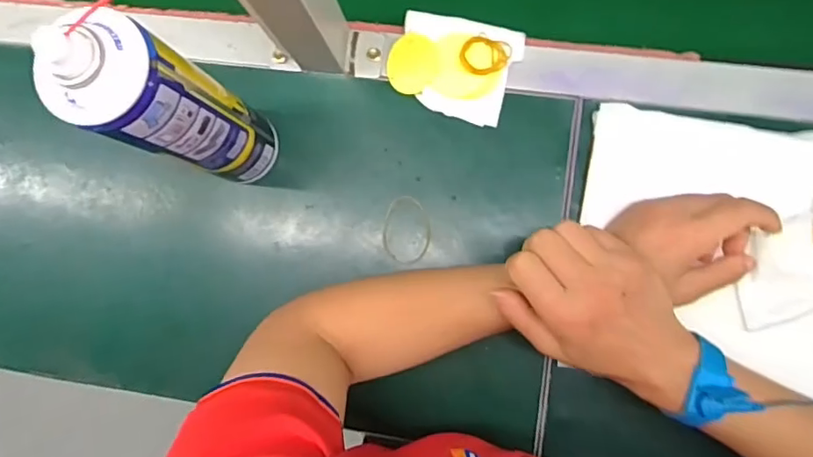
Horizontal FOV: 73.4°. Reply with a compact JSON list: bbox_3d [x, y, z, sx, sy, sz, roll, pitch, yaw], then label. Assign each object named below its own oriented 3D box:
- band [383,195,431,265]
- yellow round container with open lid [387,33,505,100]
[{"bbox_3d":[0.000,0.002,0.468,0.041,0.004,0.058,-4,86,5],"label":"band"},{"bbox_3d":[0.031,-0.136,0.458,0.094,0.028,0.049,8,87,5],"label":"yellow round container with open lid"}]

